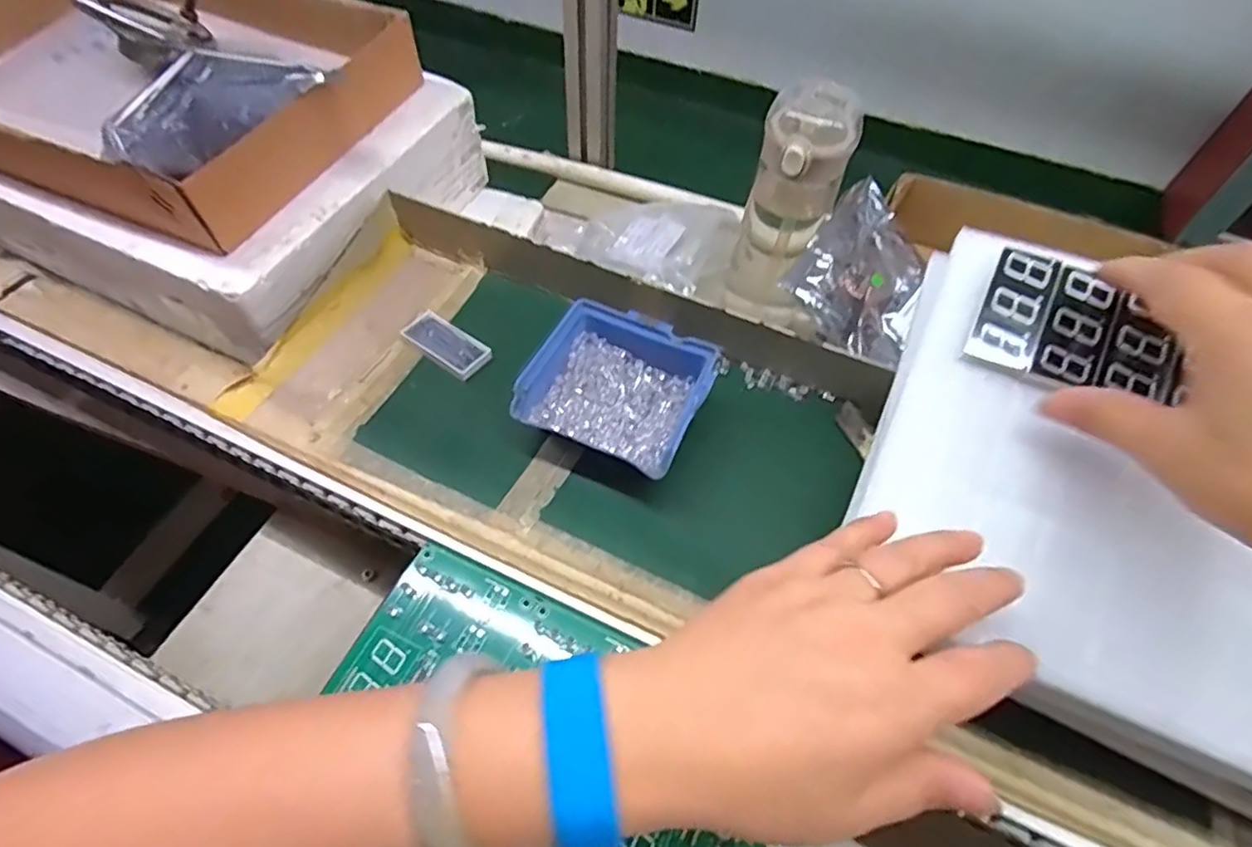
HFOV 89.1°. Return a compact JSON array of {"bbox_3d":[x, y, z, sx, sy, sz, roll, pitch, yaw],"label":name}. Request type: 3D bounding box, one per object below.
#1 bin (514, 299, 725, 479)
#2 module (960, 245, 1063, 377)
[{"bbox_3d":[-0.003,-0.018,0.398,0.102,0.047,0.096,21,59,11],"label":"bin"},{"bbox_3d":[0.190,-0.056,0.311,0.029,0.005,0.061,23,83,12],"label":"module"}]

